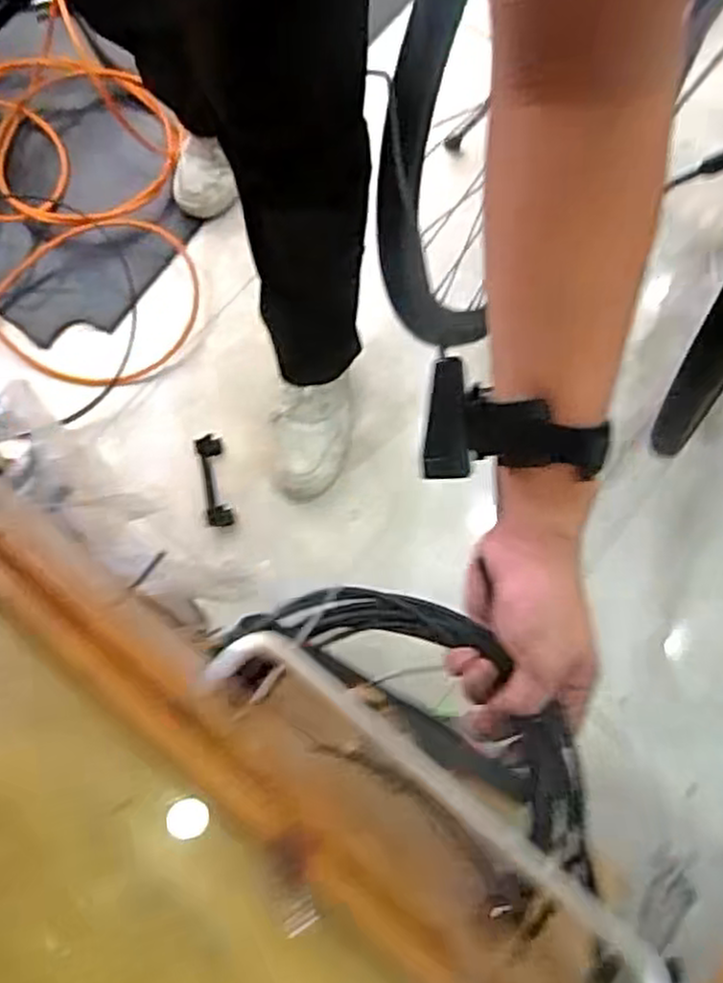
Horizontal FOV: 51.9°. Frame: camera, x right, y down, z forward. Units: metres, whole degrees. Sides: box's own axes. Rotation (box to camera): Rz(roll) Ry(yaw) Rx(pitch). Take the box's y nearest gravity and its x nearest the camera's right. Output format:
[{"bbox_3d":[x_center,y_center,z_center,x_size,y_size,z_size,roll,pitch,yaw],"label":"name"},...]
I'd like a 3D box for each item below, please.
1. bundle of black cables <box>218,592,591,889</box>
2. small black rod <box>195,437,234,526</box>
[{"bbox_3d":[0.043,0.128,0.432,0.241,0.052,0.095,41,77,5],"label":"bundle of black cables"},{"bbox_3d":[-0.200,-0.015,1.011,0.033,0.011,0.135,-13,72,-4],"label":"small black rod"}]

